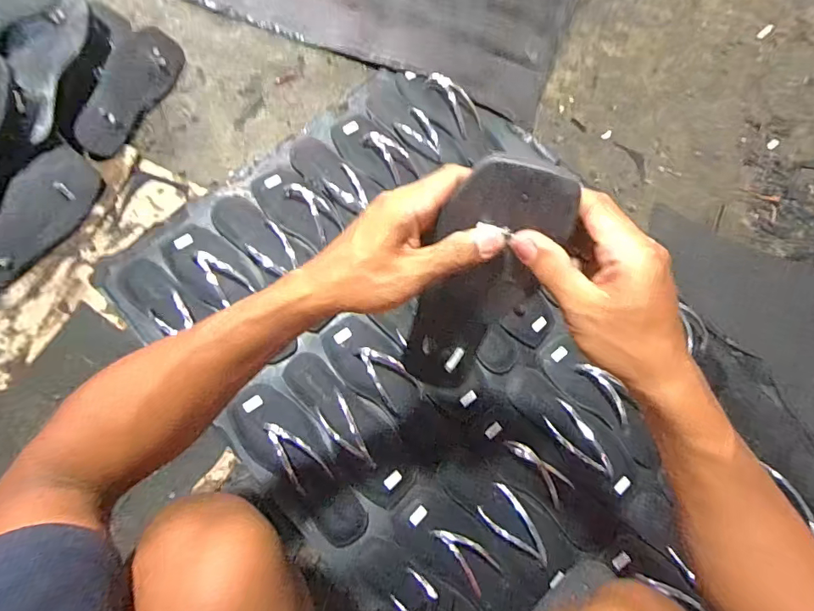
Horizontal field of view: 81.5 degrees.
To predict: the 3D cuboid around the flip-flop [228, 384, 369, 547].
[{"bbox_3d":[-0.145,0.231,0.657,0.096,0.062,0.239,-43,86,-11],"label":"flip-flop"}]

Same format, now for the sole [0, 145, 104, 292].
[{"bbox_3d":[-0.566,-0.121,0.706,0.091,0.026,0.251,40,78,-38],"label":"sole"}]

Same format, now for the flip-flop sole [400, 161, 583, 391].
[{"bbox_3d":[0.049,-0.012,0.351,0.077,0.203,0.019,19,41,-3],"label":"flip-flop sole"}]

